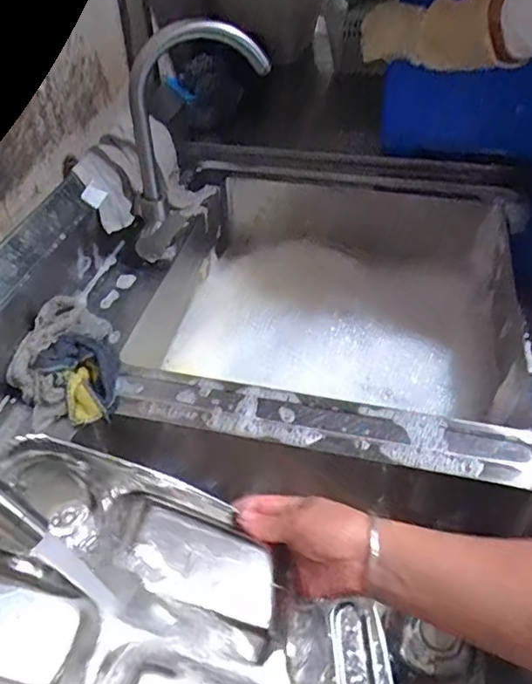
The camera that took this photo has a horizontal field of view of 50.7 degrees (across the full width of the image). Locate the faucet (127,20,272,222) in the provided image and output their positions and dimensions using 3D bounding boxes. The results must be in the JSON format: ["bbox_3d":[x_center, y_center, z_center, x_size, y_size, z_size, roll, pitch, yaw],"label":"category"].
[{"bbox_3d":[-0.097,-0.299,0.780,0.201,0.257,0.048,-7,44,-6],"label":"faucet"}]

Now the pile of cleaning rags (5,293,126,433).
[{"bbox_3d":[-0.237,0.022,0.656,0.122,0.071,0.145,-16,46,-15],"label":"pile of cleaning rags"}]

